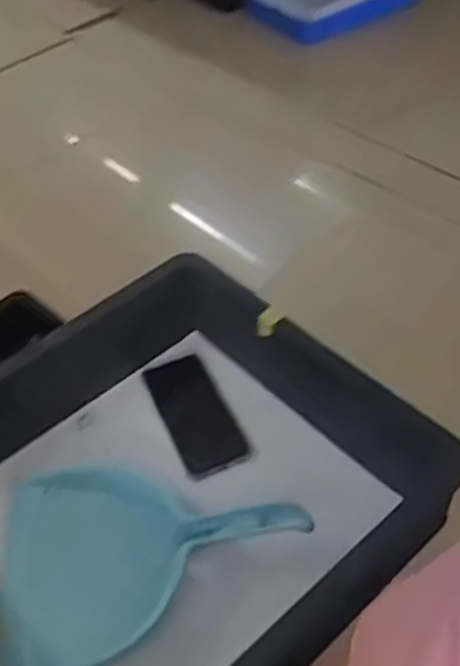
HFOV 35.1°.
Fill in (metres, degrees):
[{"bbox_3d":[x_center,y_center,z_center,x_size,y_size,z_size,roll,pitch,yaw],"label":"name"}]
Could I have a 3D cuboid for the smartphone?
[{"bbox_3d":[-0.039,0.092,0.834,0.073,0.009,0.155,-27,58,-5],"label":"smartphone"}]

